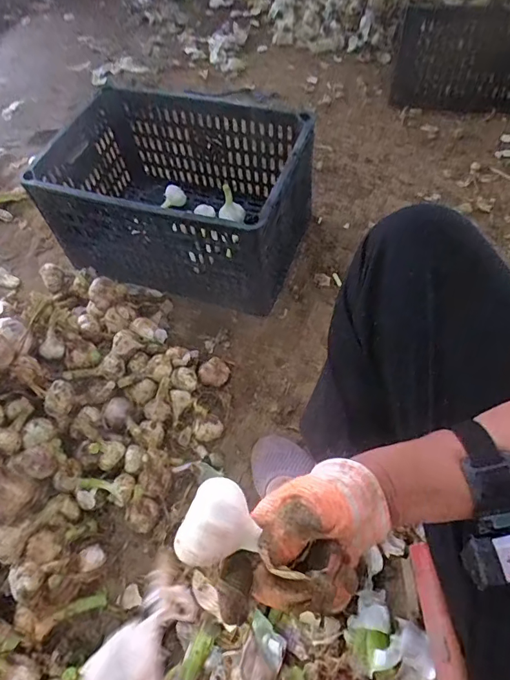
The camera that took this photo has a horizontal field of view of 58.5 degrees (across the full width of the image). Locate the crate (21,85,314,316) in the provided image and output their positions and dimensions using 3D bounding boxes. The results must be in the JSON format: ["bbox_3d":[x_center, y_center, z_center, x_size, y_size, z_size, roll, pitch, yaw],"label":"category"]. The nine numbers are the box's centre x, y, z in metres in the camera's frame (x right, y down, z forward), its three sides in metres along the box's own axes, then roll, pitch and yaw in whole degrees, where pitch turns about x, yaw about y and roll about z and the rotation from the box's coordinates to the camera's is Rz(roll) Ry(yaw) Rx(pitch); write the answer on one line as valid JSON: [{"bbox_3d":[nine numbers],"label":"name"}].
[{"bbox_3d":[-0.140,-0.265,0.871,0.436,0.255,0.301,14,58,12],"label":"crate"}]

